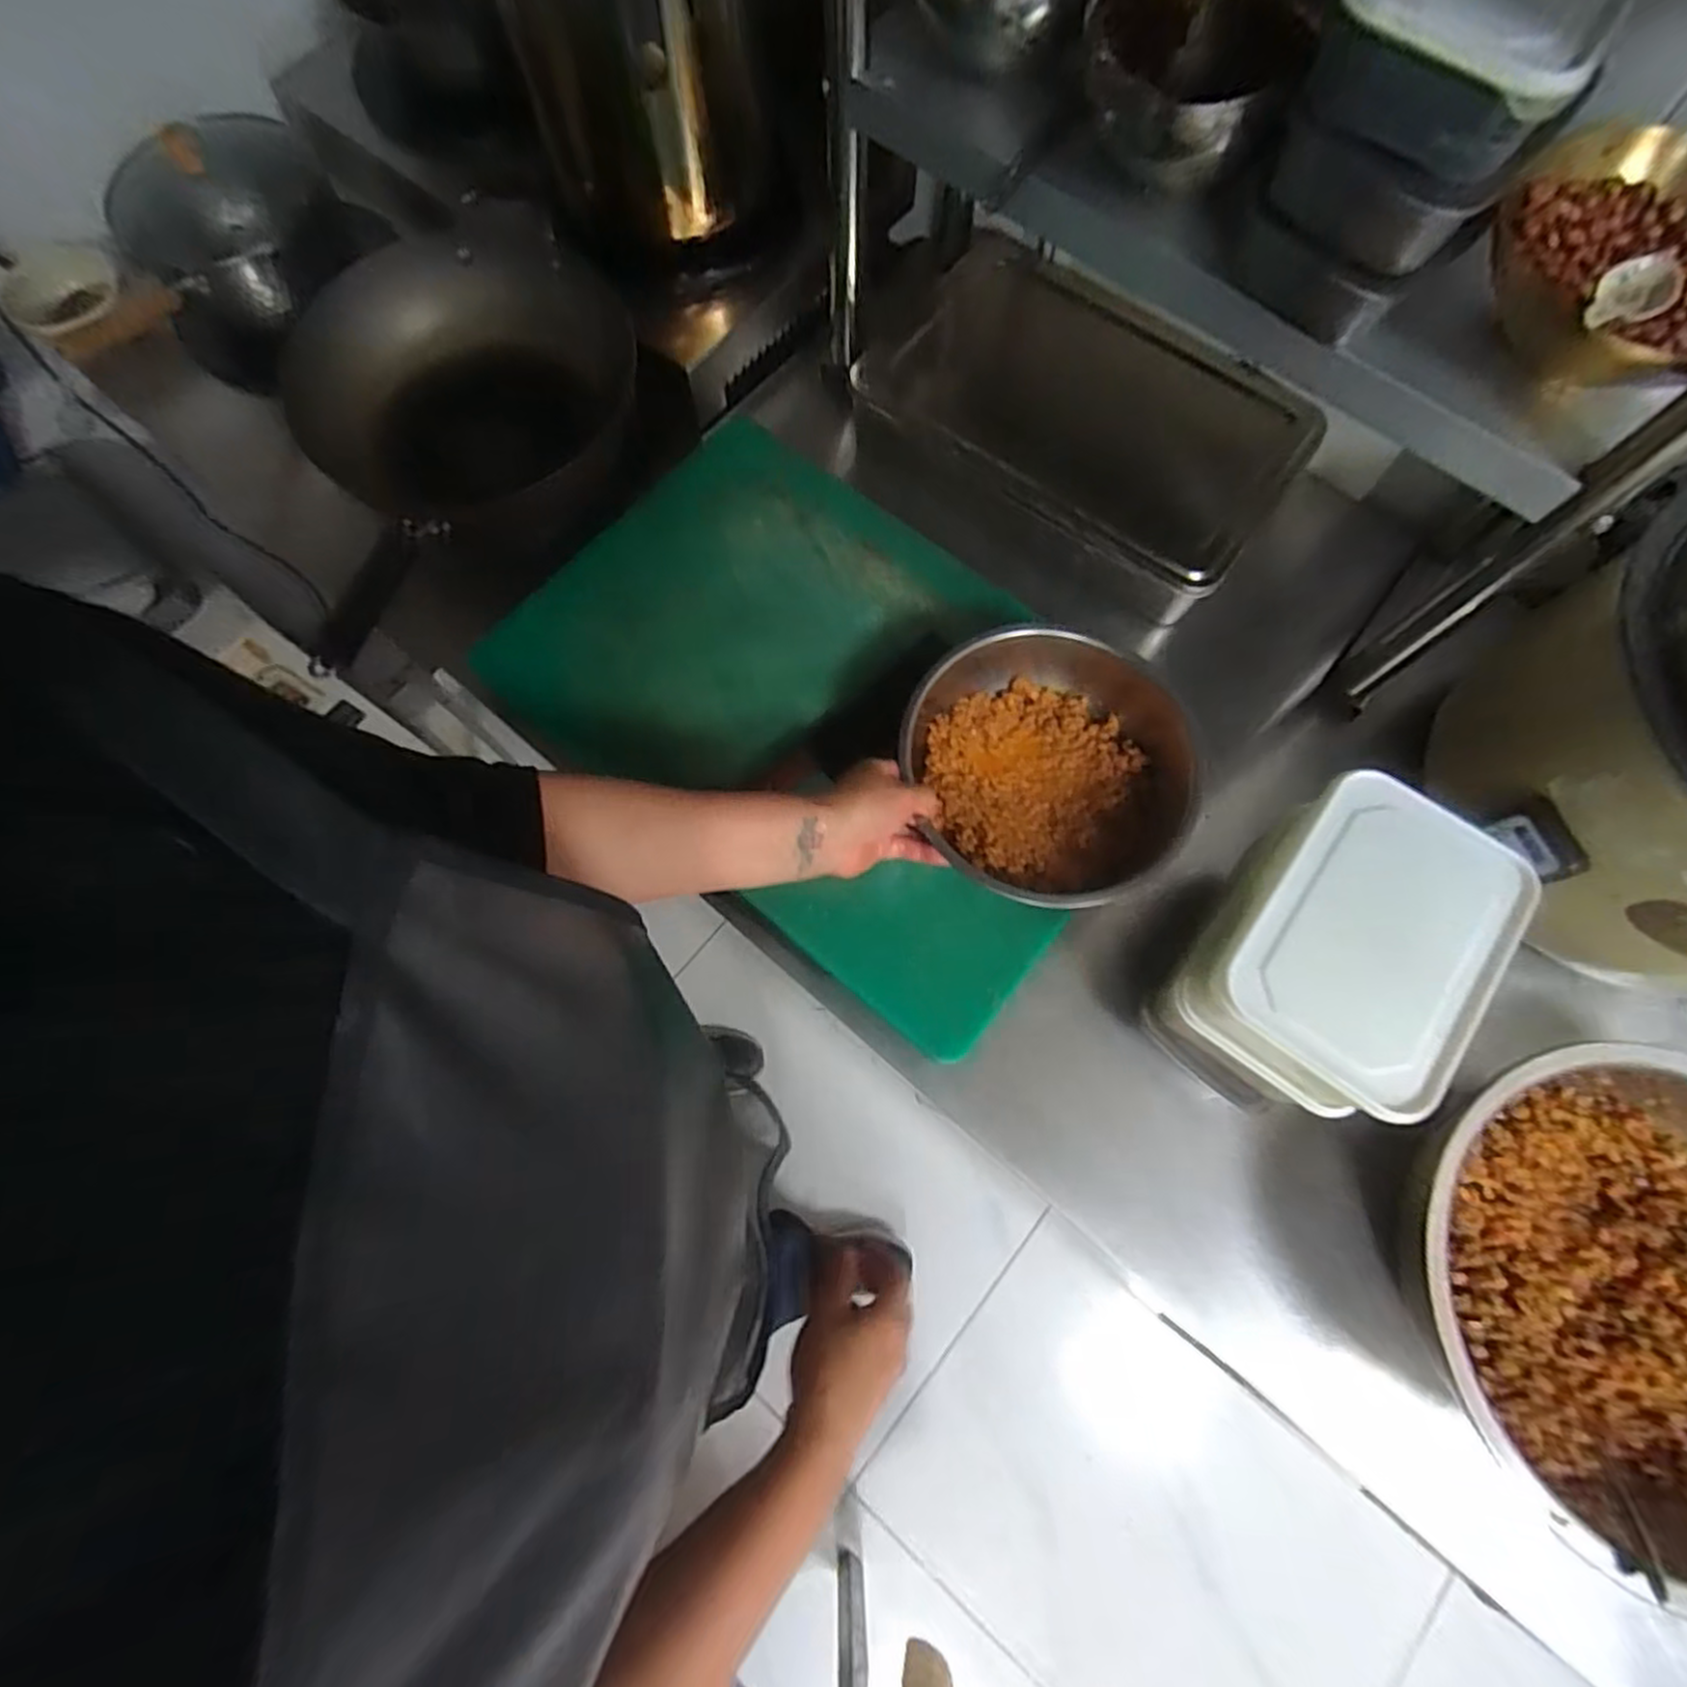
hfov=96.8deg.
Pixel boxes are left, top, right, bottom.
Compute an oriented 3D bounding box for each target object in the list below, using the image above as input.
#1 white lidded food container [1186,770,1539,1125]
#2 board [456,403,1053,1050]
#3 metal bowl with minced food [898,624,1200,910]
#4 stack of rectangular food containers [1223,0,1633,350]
[{"bbox_3d":[0.355,0.066,0.529,0.149,0.072,0.206,36,77,10],"label":"white lidded food container"},{"bbox_3d":[-0.013,-0.140,0.719,0.585,0.038,0.412,36,77,10],"label":"board"},{"bbox_3d":[0.172,-0.062,0.664,0.229,0.102,0.239,15,74,5],"label":"metal bowl with minced food"},{"bbox_3d":[0.340,-0.422,0.459,0.137,0.155,0.102,34,77,10],"label":"stack of rectangular food containers"}]

